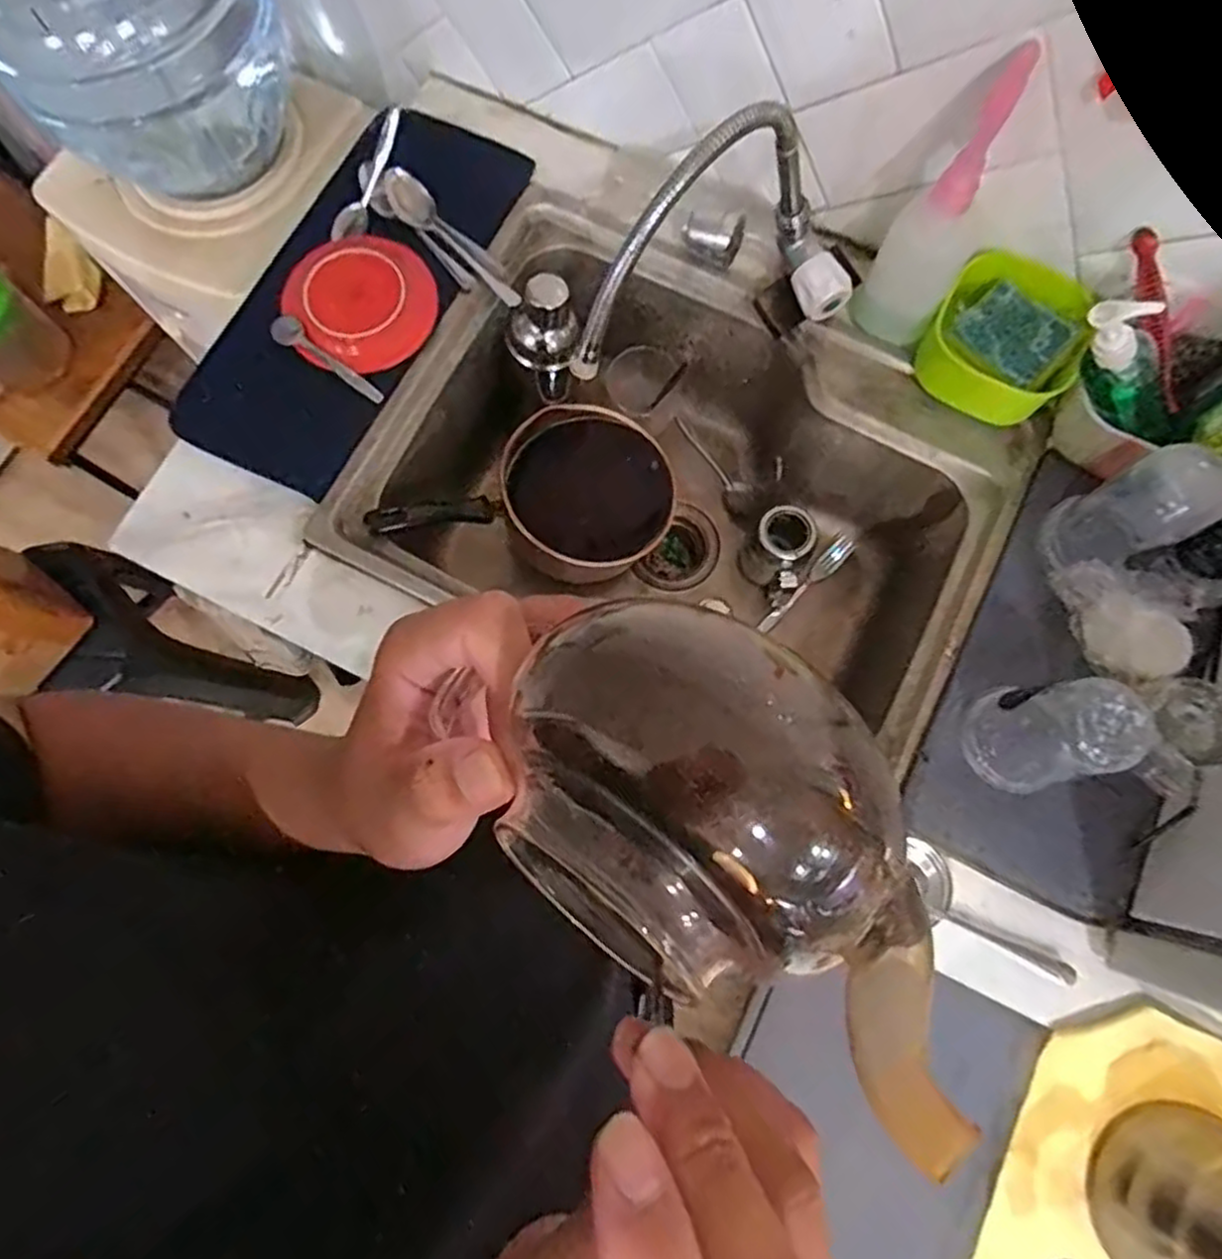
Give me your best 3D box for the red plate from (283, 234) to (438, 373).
[{"bbox_3d":[-0.237,-0.310,0.664,0.133,0.035,0.128,0,77,0],"label":"red plate"}]

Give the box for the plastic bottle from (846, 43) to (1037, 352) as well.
[{"bbox_3d":[0.277,-0.338,0.584,0.072,0.219,0.067,35,80,7],"label":"plastic bottle"}]

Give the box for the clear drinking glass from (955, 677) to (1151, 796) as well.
[{"bbox_3d":[0.328,0.081,0.529,0.065,0.125,0.076,-7,77,-1],"label":"clear drinking glass"}]

